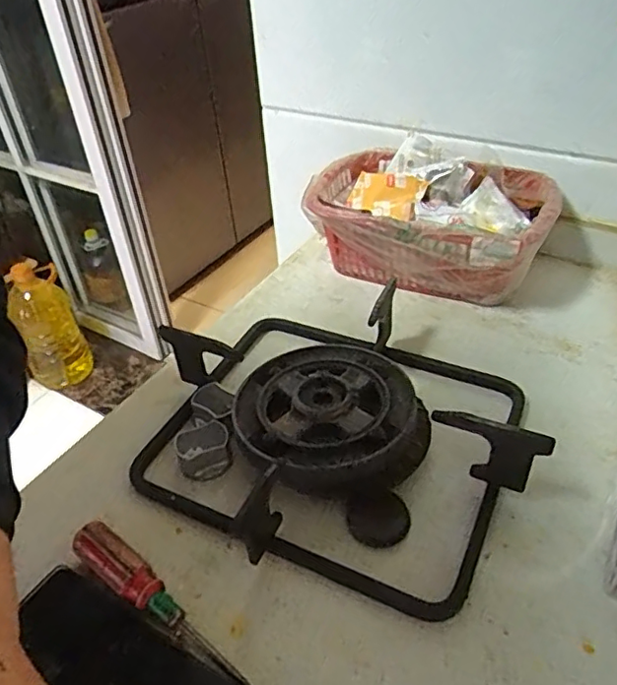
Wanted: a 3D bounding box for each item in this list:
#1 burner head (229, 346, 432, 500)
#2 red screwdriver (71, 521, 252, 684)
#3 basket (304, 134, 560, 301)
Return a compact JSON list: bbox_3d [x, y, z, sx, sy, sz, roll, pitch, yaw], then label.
[{"bbox_3d":[0.015,0.055,0.411,0.132,0.039,0.124,-2,40,2],"label":"burner head"},{"bbox_3d":[-0.082,0.146,0.327,0.134,0.025,0.022,25,48,29],"label":"red screwdriver"},{"bbox_3d":[0.114,-0.112,0.568,0.220,0.089,0.149,15,44,21],"label":"basket"}]

